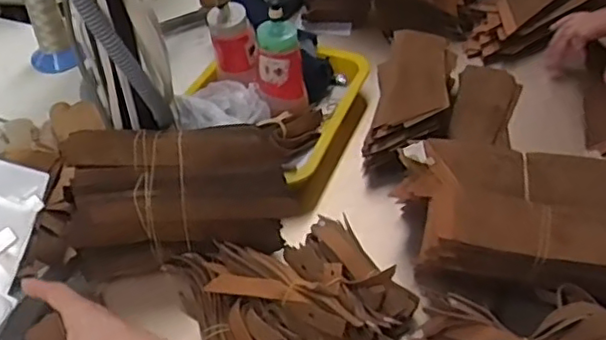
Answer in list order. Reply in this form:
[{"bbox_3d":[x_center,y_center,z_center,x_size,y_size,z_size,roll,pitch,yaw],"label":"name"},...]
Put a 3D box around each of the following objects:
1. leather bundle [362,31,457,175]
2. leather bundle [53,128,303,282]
[{"bbox_3d":[0.130,-0.086,0.762,0.097,0.063,0.215,10,45,10],"label":"leather bundle"},{"bbox_3d":[-0.118,0.027,0.603,0.211,0.097,0.104,-4,45,-4],"label":"leather bundle"}]

